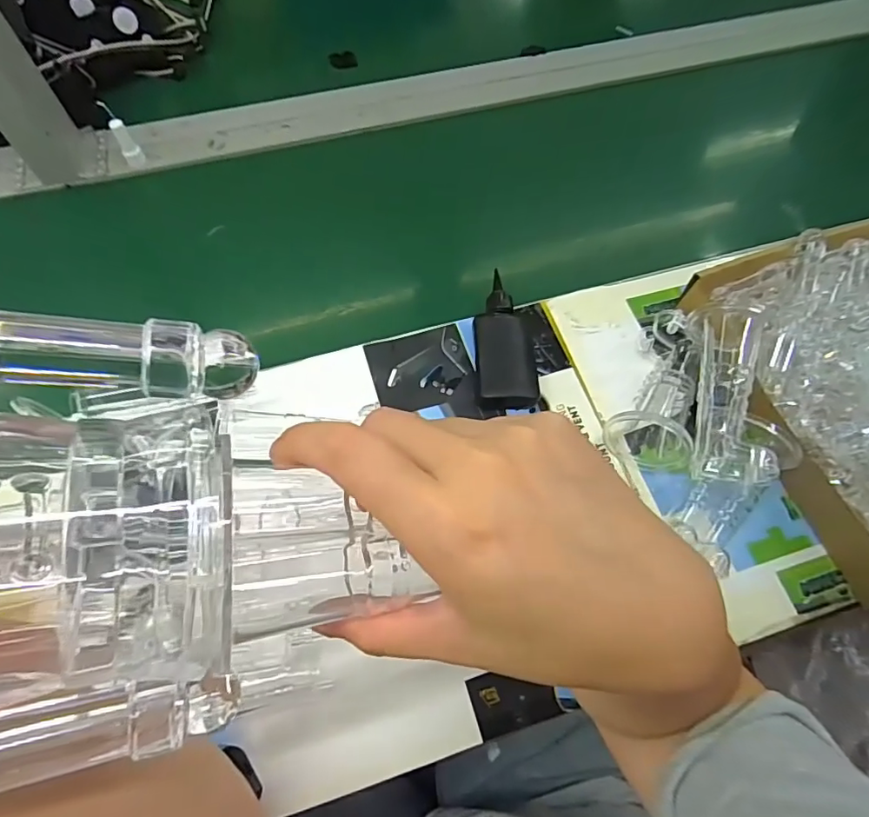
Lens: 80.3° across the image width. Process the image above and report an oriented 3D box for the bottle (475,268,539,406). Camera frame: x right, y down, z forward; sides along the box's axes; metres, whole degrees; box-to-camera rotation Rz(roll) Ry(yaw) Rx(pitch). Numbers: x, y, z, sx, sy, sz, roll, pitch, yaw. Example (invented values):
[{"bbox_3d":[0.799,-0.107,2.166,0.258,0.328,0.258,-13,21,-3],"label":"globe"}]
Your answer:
[{"bbox_3d":[0.065,-0.063,0.489,0.054,0.023,0.133,-1,65,-3],"label":"bottle"}]

